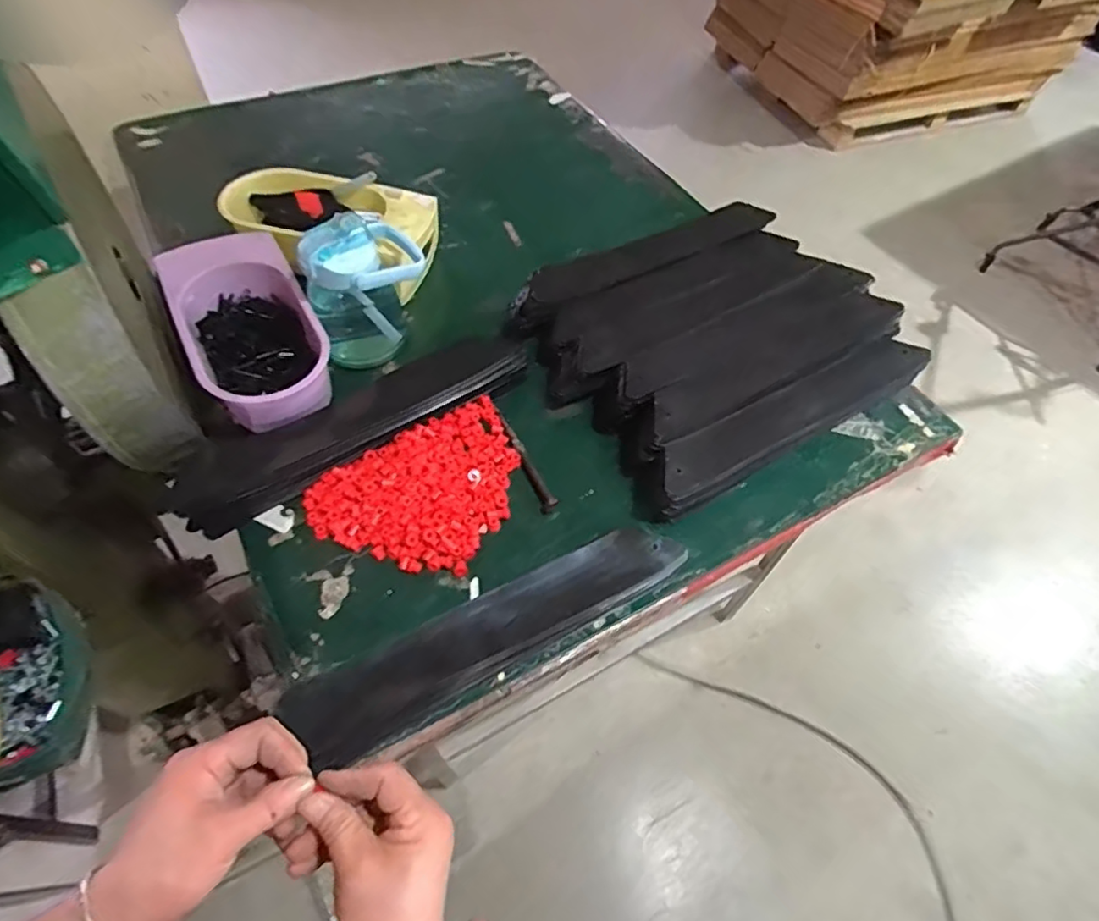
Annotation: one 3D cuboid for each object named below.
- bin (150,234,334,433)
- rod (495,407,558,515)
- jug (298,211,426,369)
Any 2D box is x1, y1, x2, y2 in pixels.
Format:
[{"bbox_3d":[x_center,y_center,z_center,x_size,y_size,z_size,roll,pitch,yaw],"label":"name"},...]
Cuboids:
[{"bbox_3d":[-0.362,-0.157,0.742,0.150,0.094,0.274,-24,59,-18],"label":"bin"},{"bbox_3d":[-0.030,-0.005,0.725,0.021,0.025,0.153,-19,57,-15],"label":"rod"},{"bbox_3d":[-0.233,-0.217,0.782,0.134,0.186,0.107,-23,58,-17],"label":"jug"}]

